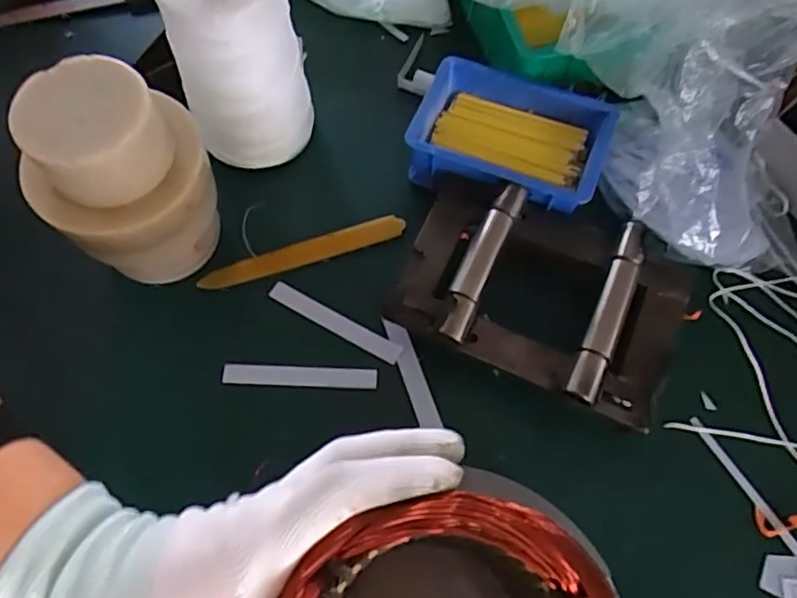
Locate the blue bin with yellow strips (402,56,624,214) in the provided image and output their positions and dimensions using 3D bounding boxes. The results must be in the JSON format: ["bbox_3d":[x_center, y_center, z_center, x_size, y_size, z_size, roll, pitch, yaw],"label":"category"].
[{"bbox_3d":[0.088,-0.124,0.492,0.146,0.052,0.105,16,68,7],"label":"blue bin with yellow strips"}]

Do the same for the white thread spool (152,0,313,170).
[{"bbox_3d":[-0.115,-0.175,0.454,0.086,0.166,0.078,-10,67,-3],"label":"white thread spool"}]

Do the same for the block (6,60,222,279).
[{"bbox_3d":[-0.179,-0.074,0.423,0.107,0.150,0.090,-31,71,-13],"label":"block"}]

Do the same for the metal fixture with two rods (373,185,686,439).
[{"bbox_3d":[0.103,-0.008,0.446,0.194,0.052,0.144,24,70,10],"label":"metal fixture with two rods"}]

